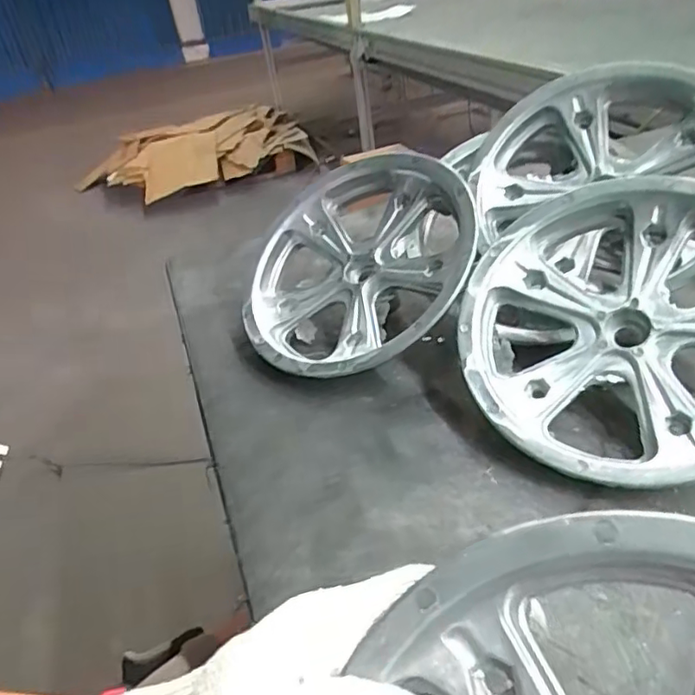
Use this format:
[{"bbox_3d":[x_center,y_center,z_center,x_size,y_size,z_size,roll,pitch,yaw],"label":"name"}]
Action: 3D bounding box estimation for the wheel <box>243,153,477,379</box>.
[{"bbox_3d":[0.011,-0.067,0.507,0.210,0.032,0.193,-17,53,25],"label":"wheel"}]

